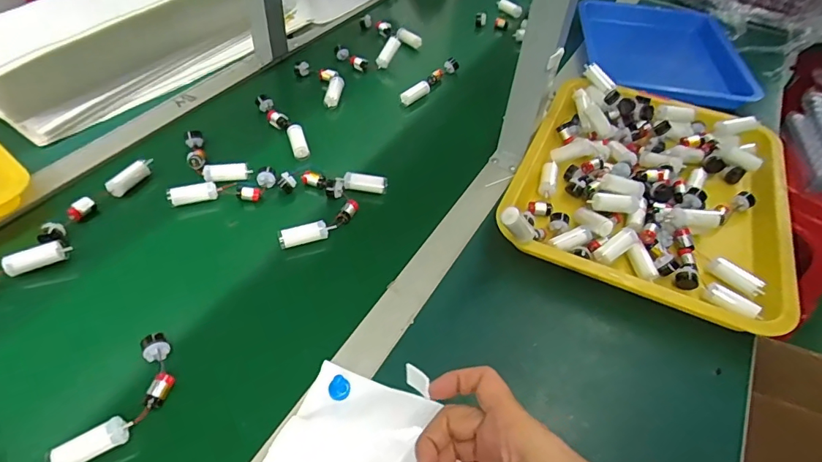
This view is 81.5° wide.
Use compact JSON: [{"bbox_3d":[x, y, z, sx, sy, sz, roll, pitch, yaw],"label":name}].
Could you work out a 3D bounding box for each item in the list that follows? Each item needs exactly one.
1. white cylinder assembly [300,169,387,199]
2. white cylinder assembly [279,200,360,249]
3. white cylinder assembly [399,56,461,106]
[{"bbox_3d":[-0.083,-0.057,0.588,0.105,0.023,0.032,5,48,-1],"label":"white cylinder assembly"},{"bbox_3d":[-0.100,-0.004,0.545,0.100,0.024,0.028,-29,57,-28],"label":"white cylinder assembly"},{"bbox_3d":[0.033,-0.241,0.769,0.028,0.020,0.145,29,51,19],"label":"white cylinder assembly"}]

